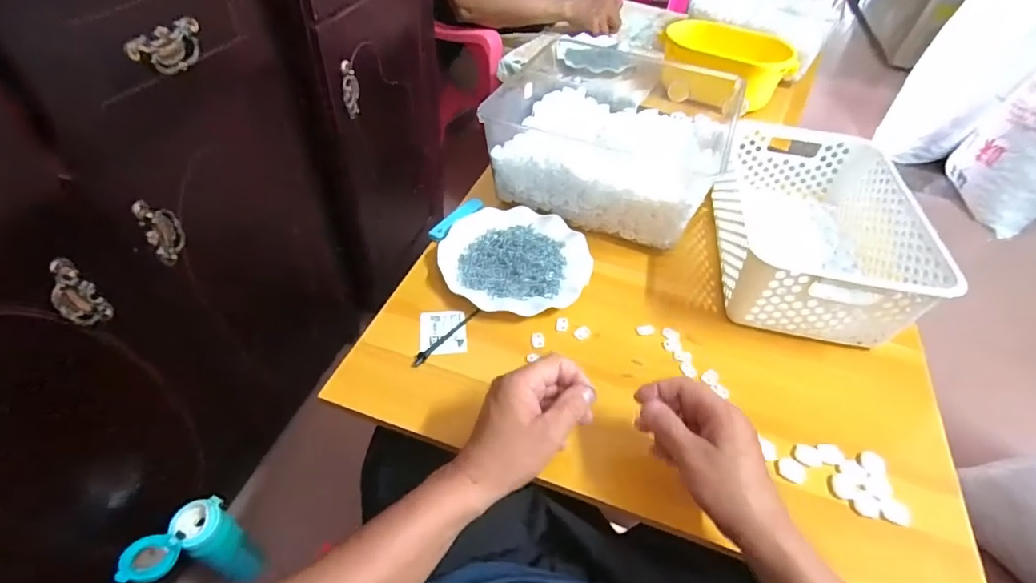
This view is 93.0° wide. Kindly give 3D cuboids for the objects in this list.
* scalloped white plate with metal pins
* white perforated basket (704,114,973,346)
[{"bbox_3d":[-0.003,-0.039,0.618,0.183,0.022,0.177,3,47,-3],"label":"scalloped white plate with metal pins"},{"bbox_3d":[0.367,-0.075,0.628,0.194,0.132,0.304,11,47,5],"label":"white perforated basket"}]

